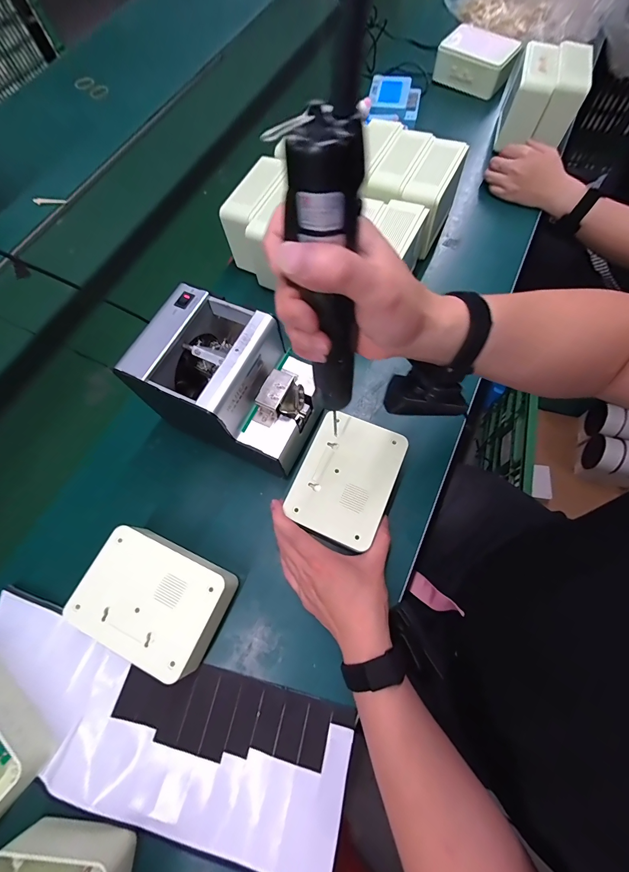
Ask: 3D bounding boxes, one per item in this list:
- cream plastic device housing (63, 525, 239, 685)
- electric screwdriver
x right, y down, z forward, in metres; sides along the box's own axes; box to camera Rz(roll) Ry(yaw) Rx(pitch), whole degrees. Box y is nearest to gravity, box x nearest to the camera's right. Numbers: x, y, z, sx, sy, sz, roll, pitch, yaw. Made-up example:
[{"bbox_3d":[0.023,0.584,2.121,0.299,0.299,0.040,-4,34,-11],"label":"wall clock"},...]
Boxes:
[{"bbox_3d":[-0.165,0.173,0.371,0.145,0.061,0.107,23,71,12],"label":"cream plastic device housing"},{"bbox_3d":[0.010,-0.085,0.230,0.039,0.203,0.037,-41,67,-15],"label":"electric screwdriver"}]

